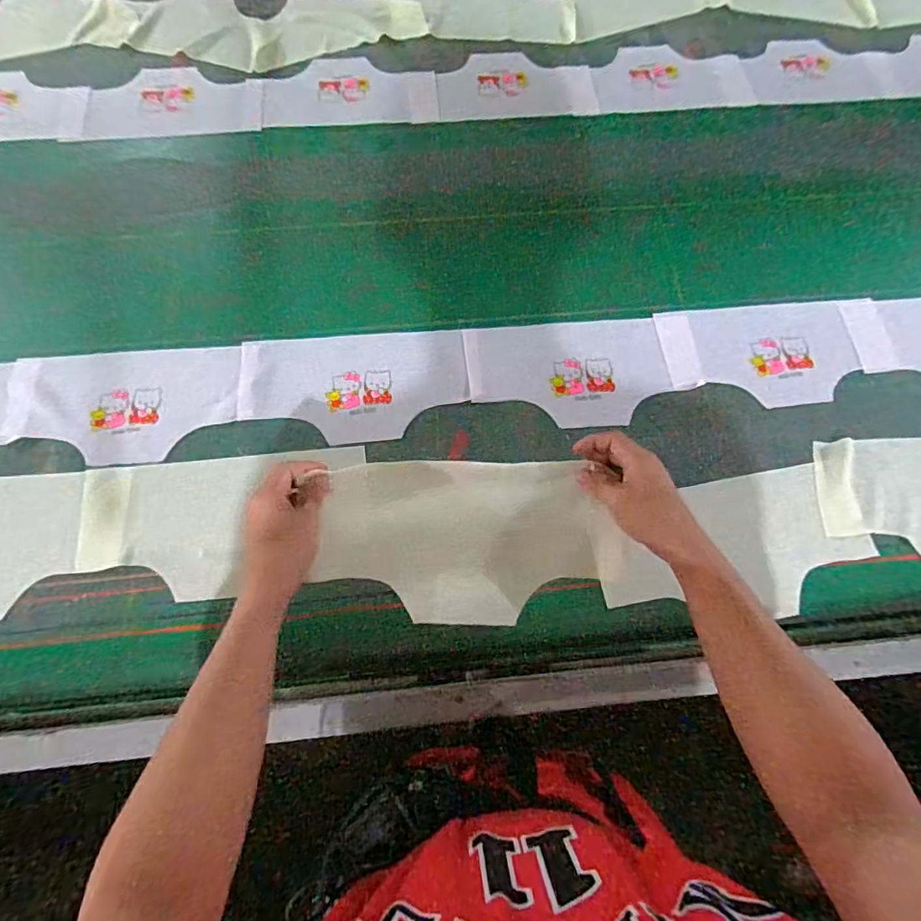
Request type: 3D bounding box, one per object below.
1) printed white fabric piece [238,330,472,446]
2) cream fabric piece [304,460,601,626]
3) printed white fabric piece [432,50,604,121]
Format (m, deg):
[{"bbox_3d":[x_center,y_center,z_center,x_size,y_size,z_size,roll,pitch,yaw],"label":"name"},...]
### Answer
[{"bbox_3d":[-0.137,-0.097,0.668,0.287,0.005,0.157,-4,70,-3],"label":"printed white fabric piece"},{"bbox_3d":[0.002,0.079,0.514,0.260,0.042,0.152,0,68,1],"label":"cream fabric piece"},{"bbox_3d":[0.092,-0.626,0.861,0.255,0.008,0.146,1,70,-1],"label":"printed white fabric piece"}]

